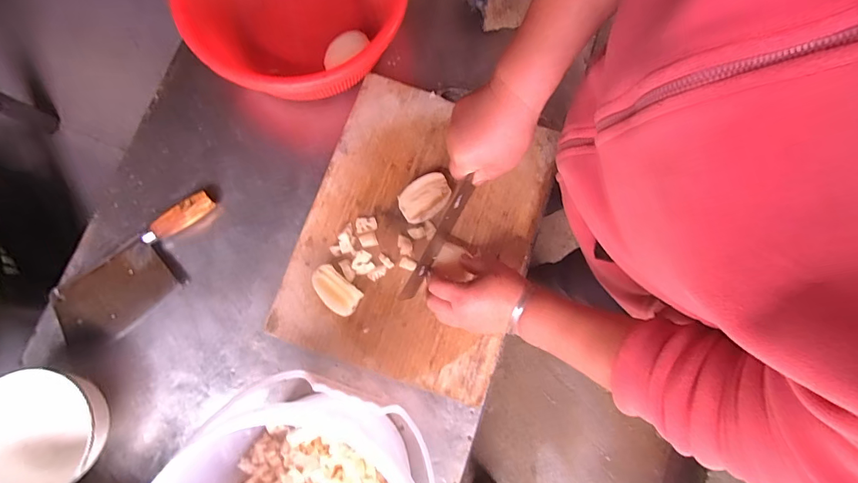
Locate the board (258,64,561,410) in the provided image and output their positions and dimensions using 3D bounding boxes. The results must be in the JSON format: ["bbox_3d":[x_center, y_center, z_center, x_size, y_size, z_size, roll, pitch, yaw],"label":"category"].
[{"bbox_3d":[-0.011,-0.017,0.563,0.297,0.034,0.380,20,80,2],"label":"board"}]

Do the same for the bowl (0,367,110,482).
[{"bbox_3d":[-0.461,0.229,0.503,0.126,0.084,0.145,-5,80,-2],"label":"bowl"}]

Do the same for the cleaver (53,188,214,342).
[{"bbox_3d":[-0.389,0.043,0.560,0.252,0.030,0.102,-33,82,-7],"label":"cleaver"}]

